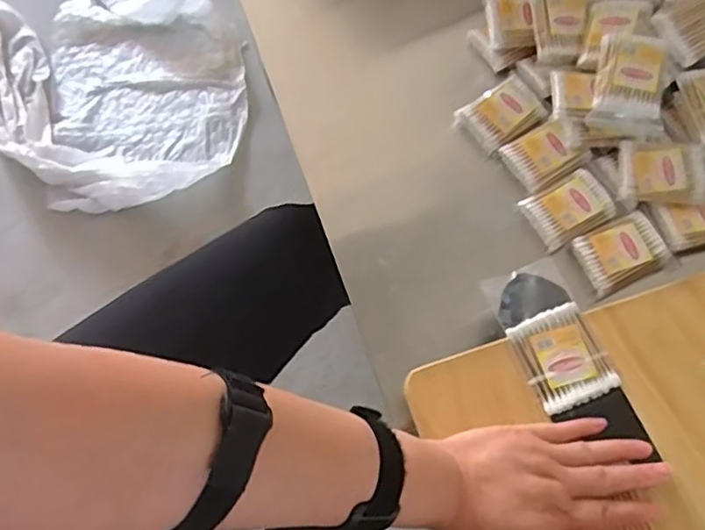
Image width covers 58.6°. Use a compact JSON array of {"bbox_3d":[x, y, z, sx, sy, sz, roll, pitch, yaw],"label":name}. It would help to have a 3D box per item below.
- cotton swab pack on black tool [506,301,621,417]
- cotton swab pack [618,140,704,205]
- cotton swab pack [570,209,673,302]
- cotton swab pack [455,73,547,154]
[{"bbox_3d":[0.166,0.073,0.496,0.061,0.008,0.074,-22,68,-6],"label":"cotton swab pack on black tool"},{"bbox_3d":[0.290,-0.088,0.588,0.075,0.019,0.058,4,68,4],"label":"cotton swab pack"},{"bbox_3d":[0.249,-0.013,0.579,0.081,0.015,0.057,-25,68,-7],"label":"cotton swab pack"},{"bbox_3d":[0.154,-0.155,0.641,0.076,0.021,0.058,-31,69,-10],"label":"cotton swab pack"}]

